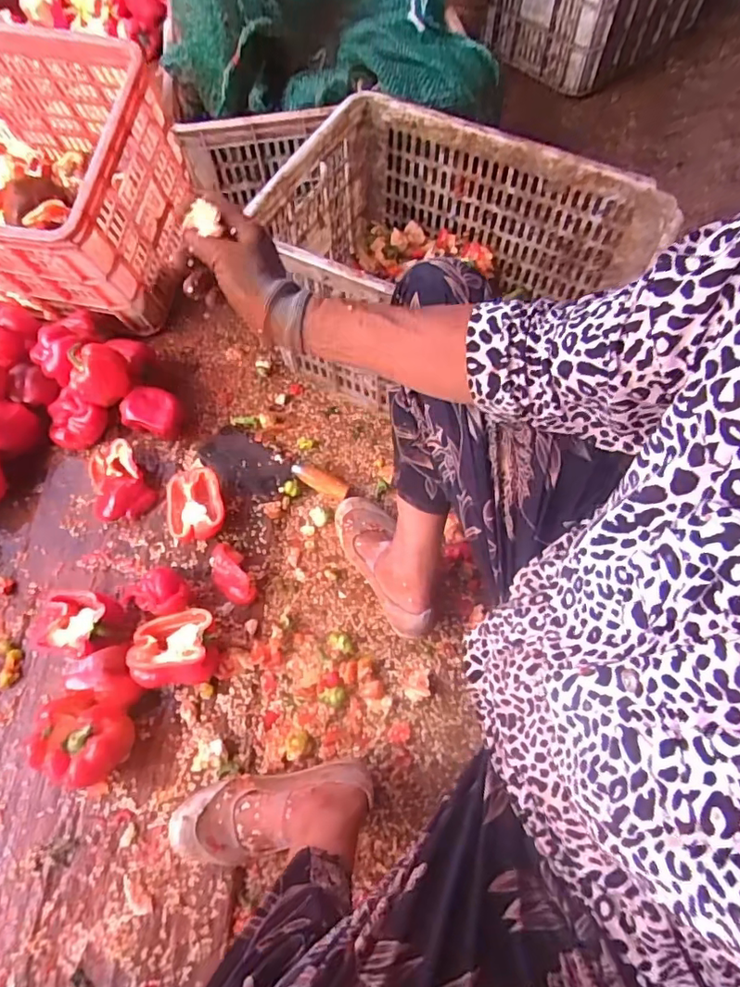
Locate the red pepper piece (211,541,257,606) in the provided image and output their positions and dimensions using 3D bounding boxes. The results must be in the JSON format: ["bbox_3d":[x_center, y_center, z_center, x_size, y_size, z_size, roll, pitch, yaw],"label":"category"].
[{"bbox_3d":[-0.206,0.119,0.796,0.053,0.042,0.096,-26,67,-10],"label":"red pepper piece"}]

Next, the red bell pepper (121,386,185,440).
[{"bbox_3d":[-0.356,-0.135,0.901,0.081,0.087,0.066,10,65,6],"label":"red bell pepper"}]

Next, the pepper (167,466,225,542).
[{"bbox_3d":[-0.271,0.014,0.847,0.091,0.047,0.108,-7,65,-1],"label":"pepper"}]

